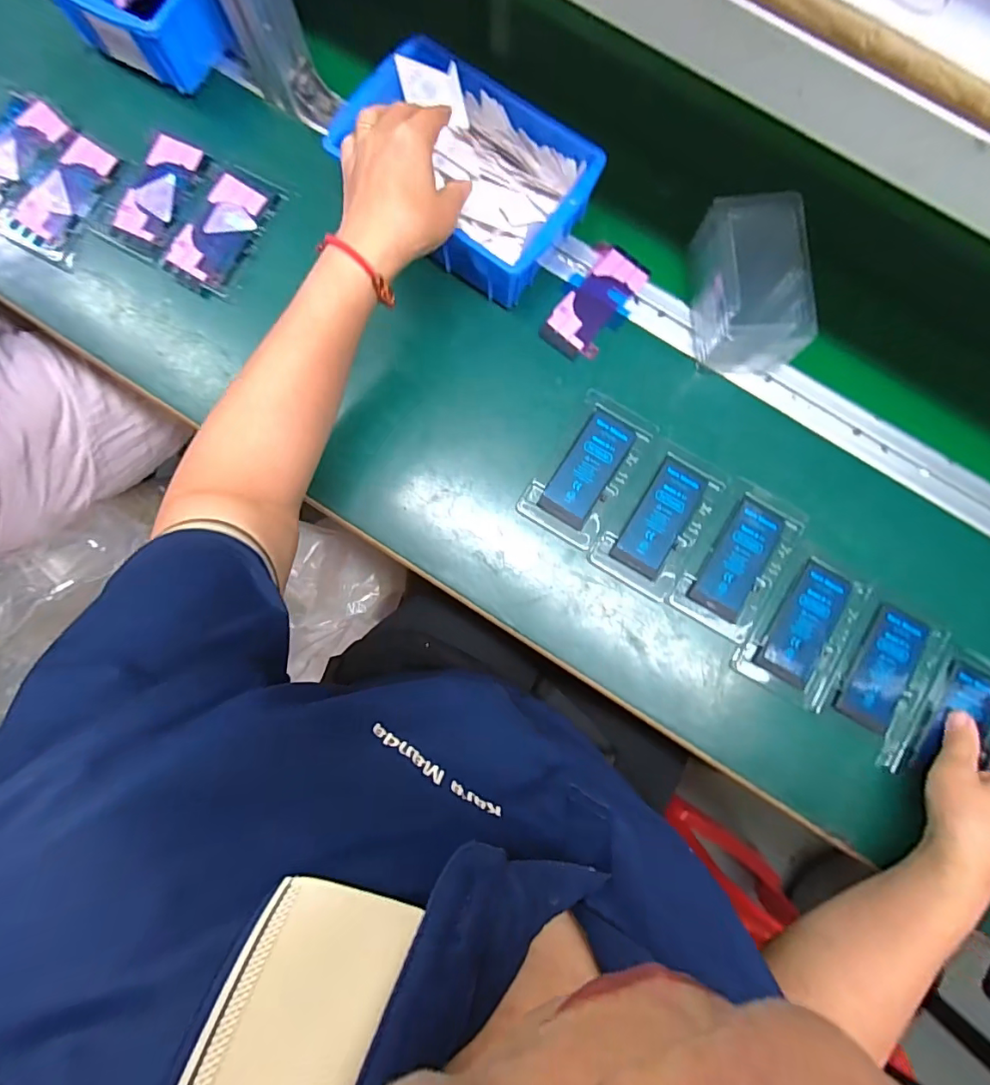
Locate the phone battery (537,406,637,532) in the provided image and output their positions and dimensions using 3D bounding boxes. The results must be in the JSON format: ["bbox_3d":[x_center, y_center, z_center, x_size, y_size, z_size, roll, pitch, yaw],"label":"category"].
[{"bbox_3d":[0.082,-0.066,0.444,0.046,0.006,0.101,32,83,3],"label":"phone battery"}]

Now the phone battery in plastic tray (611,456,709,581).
[{"bbox_3d":[0.146,-0.022,0.439,0.044,0.005,0.102,31,83,3],"label":"phone battery in plastic tray"}]

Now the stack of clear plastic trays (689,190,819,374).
[{"bbox_3d":[0.218,-0.226,0.439,0.078,0.057,0.134,-3,83,-1],"label":"stack of clear plastic trays"}]

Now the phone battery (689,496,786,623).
[{"bbox_3d":[0.214,0.014,0.437,0.046,0.004,0.104,30,83,3],"label":"phone battery"}]

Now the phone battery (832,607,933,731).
[{"bbox_3d":[0.331,0.106,0.429,0.048,0.006,0.101,30,83,3],"label":"phone battery"}]

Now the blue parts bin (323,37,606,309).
[{"bbox_3d":[-0.022,-0.320,0.440,0.202,0.059,0.137,39,84,4],"label":"blue parts bin"}]

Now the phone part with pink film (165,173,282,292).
[{"bbox_3d":[-0.253,-0.289,0.467,0.055,0.006,0.102,29,83,3],"label":"phone part with pink film"}]

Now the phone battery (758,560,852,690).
[{"bbox_3d":[0.267,0.069,0.431,0.043,0.004,0.102,30,83,3],"label":"phone battery"}]

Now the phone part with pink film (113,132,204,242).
[{"bbox_3d":[-0.314,-0.329,0.469,0.049,0.006,0.099,24,83,2],"label":"phone part with pink film"}]

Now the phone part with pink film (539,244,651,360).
[{"bbox_3d":[0.092,-0.221,0.467,0.062,0.005,0.111,38,84,4],"label":"phone part with pink film"}]

